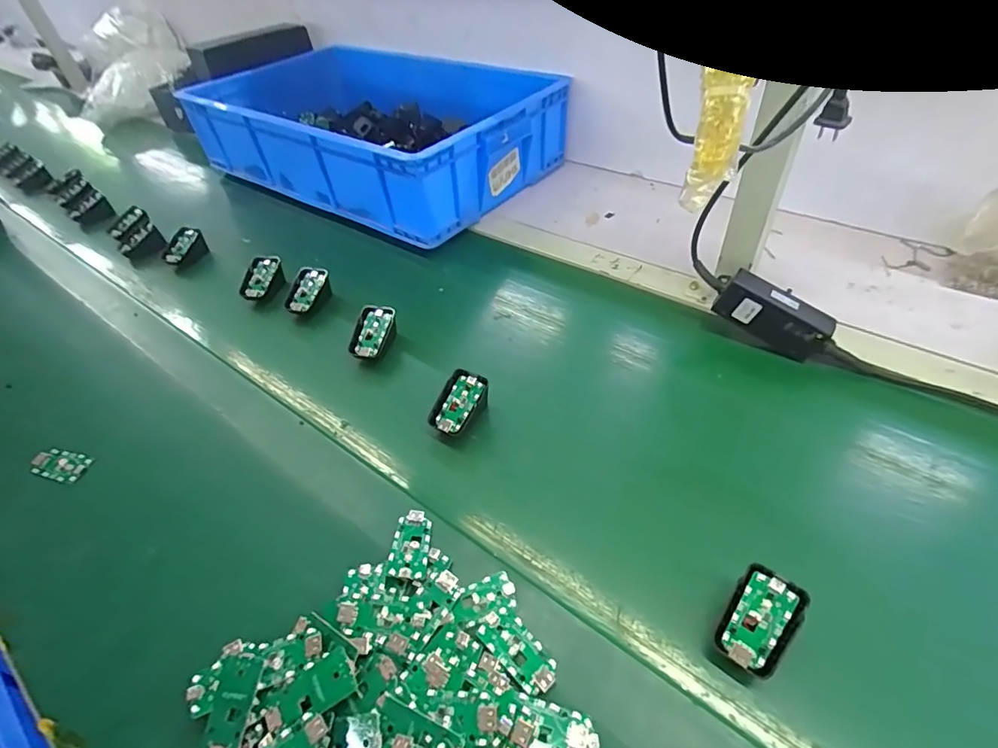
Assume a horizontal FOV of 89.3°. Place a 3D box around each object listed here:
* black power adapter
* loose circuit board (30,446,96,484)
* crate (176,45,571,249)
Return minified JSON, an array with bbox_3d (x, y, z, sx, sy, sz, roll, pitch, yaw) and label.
[{"bbox_3d":[0.299,-0.064,0.554,0.124,0.054,0.027,35,57,13],"label":"black power adapter"},{"bbox_3d":[-0.468,0.097,0.539,0.061,0.009,0.032,9,49,13],"label":"loose circuit board"},{"bbox_3d":[-0.257,-0.466,0.949,0.678,0.145,0.385,29,56,27],"label":"crate"}]

